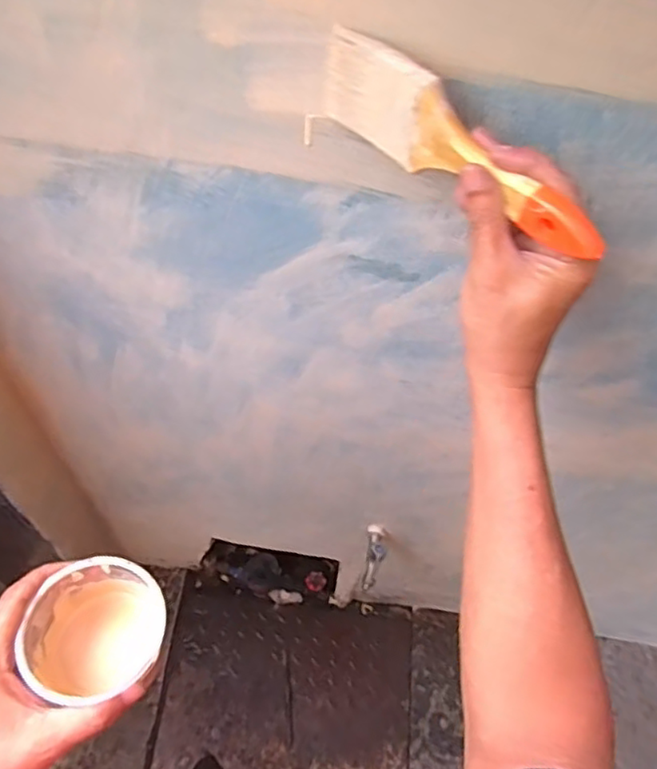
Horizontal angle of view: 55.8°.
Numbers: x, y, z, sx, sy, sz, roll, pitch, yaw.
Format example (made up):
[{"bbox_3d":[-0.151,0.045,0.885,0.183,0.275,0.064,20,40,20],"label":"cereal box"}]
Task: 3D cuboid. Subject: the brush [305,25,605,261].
[{"bbox_3d":[0.065,-0.137,0.366,0.015,0.071,0.220,-34,64,-23],"label":"brush"}]

